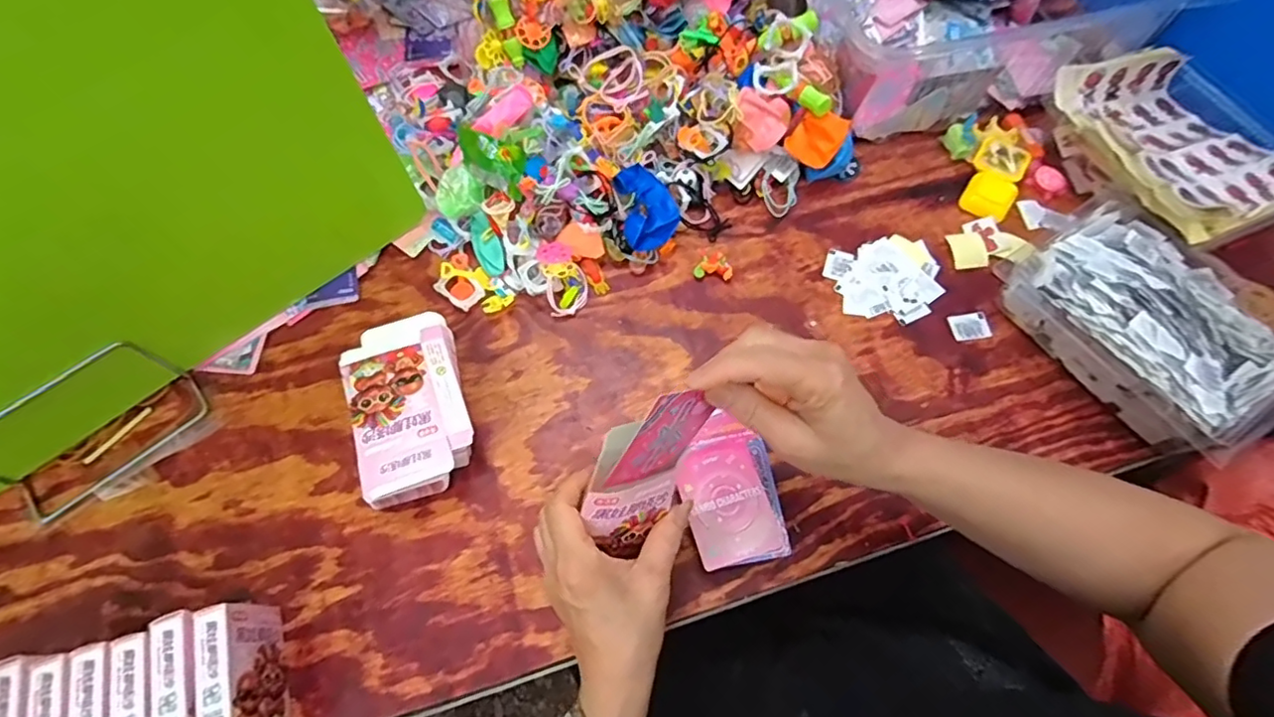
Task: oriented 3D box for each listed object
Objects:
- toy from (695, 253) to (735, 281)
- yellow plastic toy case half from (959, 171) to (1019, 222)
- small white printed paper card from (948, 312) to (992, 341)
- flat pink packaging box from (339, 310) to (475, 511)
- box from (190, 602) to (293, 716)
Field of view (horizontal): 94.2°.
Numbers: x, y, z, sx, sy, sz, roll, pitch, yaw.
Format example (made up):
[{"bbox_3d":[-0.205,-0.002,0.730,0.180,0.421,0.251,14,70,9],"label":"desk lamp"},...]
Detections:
[{"bbox_3d":[0.073,-0.089,0.561,0.036,0.013,0.025,7,65,5],"label":"toy"},{"bbox_3d":[0.348,-0.160,0.583,0.045,0.017,0.043,34,71,16],"label":"yellow plastic toy case half"},{"bbox_3d":[0.301,-0.030,0.532,0.033,0.004,0.026,-8,65,-2],"label":"small white printed paper card"},{"bbox_3d":[-0.189,0.039,0.498,0.088,0.046,0.148,-20,66,-7],"label":"flat pink packaging box"},{"bbox_3d":[-0.268,0.218,0.404,0.026,0.066,0.092,-19,66,-7],"label":"box"}]

